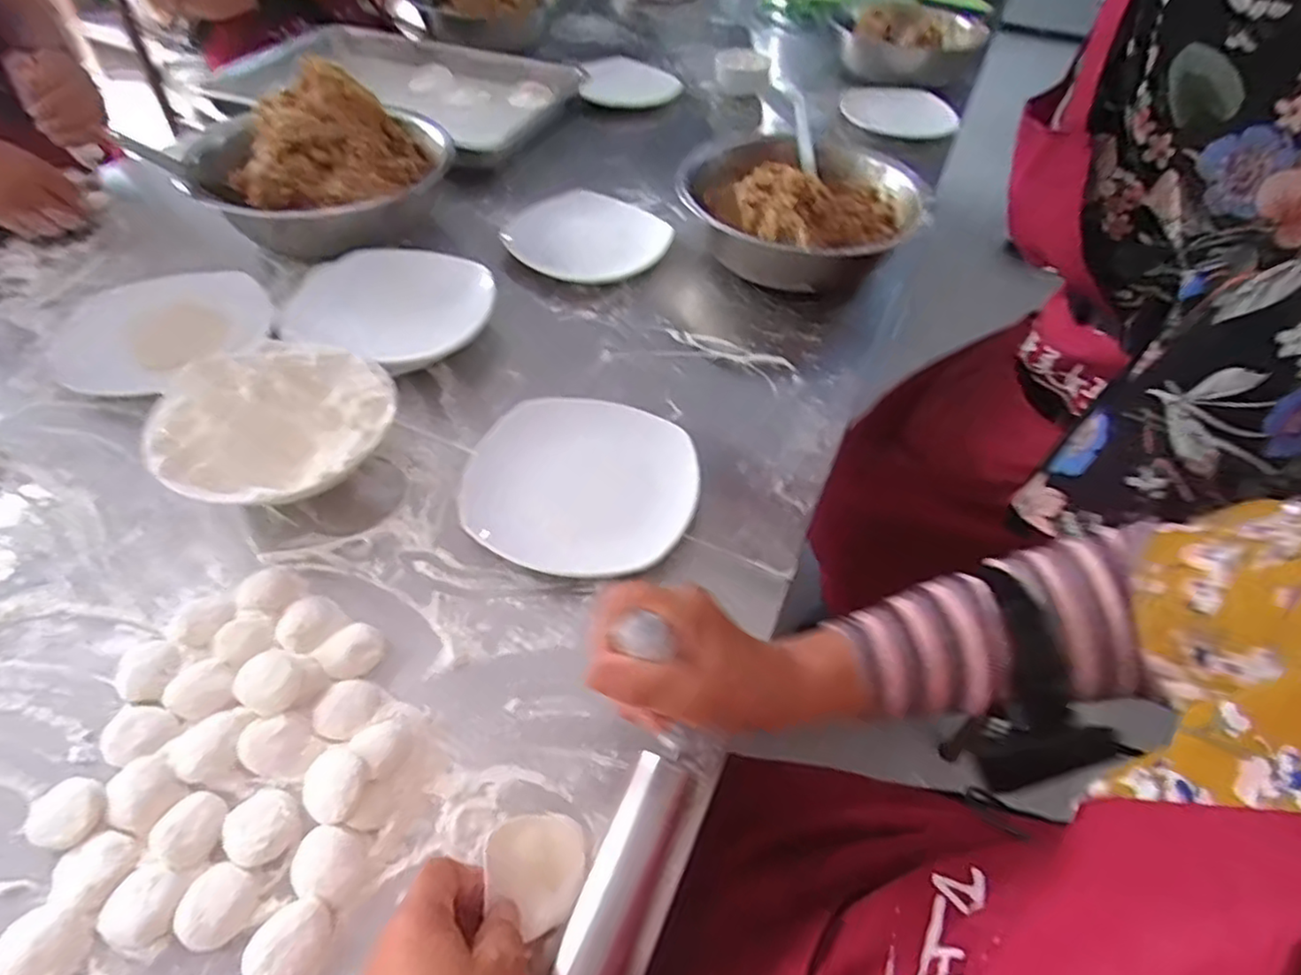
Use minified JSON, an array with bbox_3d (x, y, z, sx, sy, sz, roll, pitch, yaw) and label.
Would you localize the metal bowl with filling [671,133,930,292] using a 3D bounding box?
[{"bbox_3d":[0.172,-0.316,0.782,0.260,0.106,0.279,2,50,-2],"label":"metal bowl with filling"}]

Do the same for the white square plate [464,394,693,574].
[{"bbox_3d":[-0.058,-0.005,0.539,0.187,0.017,0.177,16,49,12],"label":"white square plate"}]

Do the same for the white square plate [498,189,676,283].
[{"bbox_3d":[-0.077,-0.297,0.801,0.206,0.038,0.206,29,53,22],"label":"white square plate"}]

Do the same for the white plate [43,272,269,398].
[{"bbox_3d":[-0.471,-0.156,0.642,0.183,0.014,0.185,1,48,-1],"label":"white plate"}]

